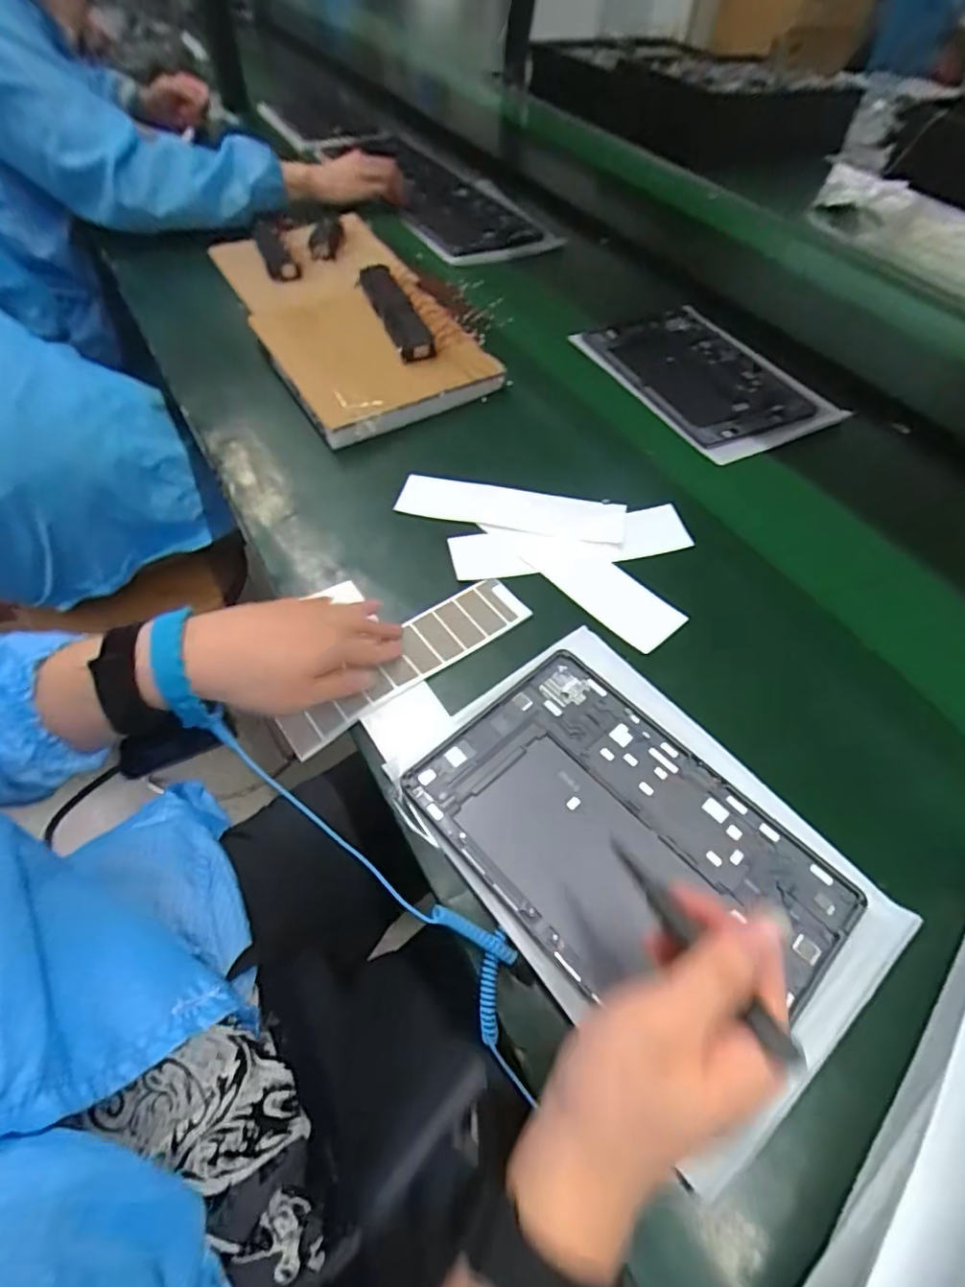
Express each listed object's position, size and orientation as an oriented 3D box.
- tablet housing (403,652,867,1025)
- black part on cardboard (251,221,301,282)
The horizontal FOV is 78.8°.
[{"bbox_3d":[0.090,0.124,0.381,0.166,0.009,0.254,-38,65,-25],"label":"tablet housing"},{"bbox_3d":[-0.306,-0.578,0.876,0.043,0.028,0.132,-19,68,-19],"label":"black part on cardboard"}]

